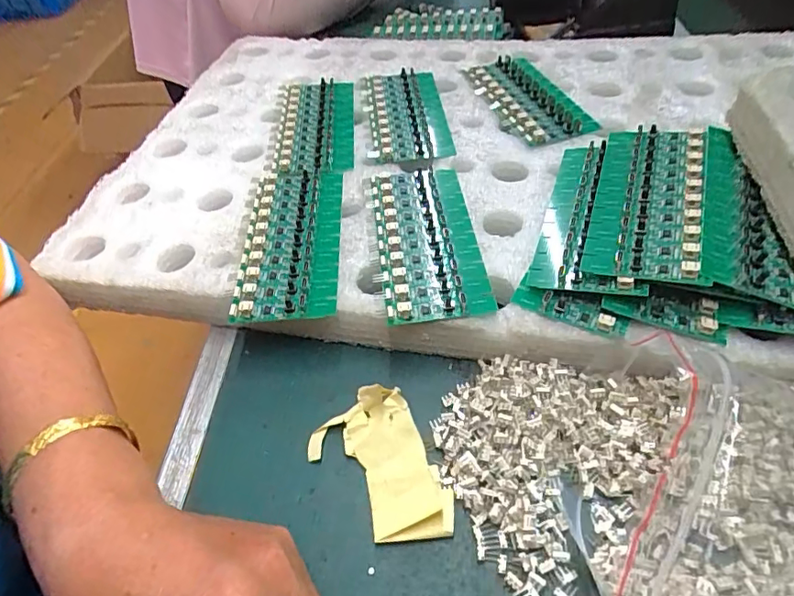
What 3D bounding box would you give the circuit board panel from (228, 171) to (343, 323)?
[{"bbox_3d":[-0.068,-0.042,0.347,0.060,0.007,0.135,-5,48,3],"label":"circuit board panel"}]

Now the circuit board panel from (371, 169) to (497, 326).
[{"bbox_3d":[0.018,-0.042,0.337,0.061,0.008,0.135,-8,48,0],"label":"circuit board panel"}]

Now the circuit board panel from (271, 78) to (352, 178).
[{"bbox_3d":[-0.068,-0.145,0.441,0.061,0.010,0.137,-6,48,1],"label":"circuit board panel"}]

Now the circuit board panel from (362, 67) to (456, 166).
[{"bbox_3d":[0.006,-0.158,0.445,0.063,0.009,0.136,-8,48,0],"label":"circuit board panel"}]

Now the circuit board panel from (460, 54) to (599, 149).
[{"bbox_3d":[0.109,-0.173,0.450,0.062,0.013,0.141,-18,49,-9],"label":"circuit board panel"}]

